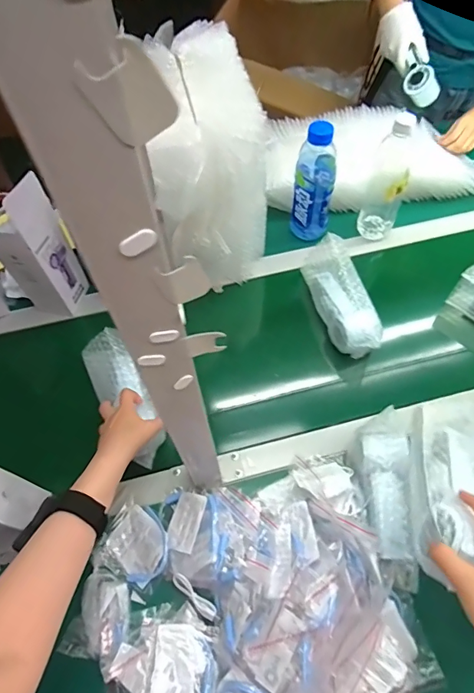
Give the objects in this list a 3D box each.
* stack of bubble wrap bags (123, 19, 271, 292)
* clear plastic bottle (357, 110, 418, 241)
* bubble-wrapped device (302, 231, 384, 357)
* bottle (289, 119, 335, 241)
[{"bbox_3d":[-0.060,-0.325,0.738,0.199,0.249,0.376,-6,59,-2],"label":"stack of bubble wrap bags"},{"bbox_3d":[0.264,-0.286,0.740,0.065,0.219,0.054,19,62,13],"label":"clear plastic bottle"},{"bbox_3d":[0.170,-0.081,0.693,0.070,0.072,0.201,-12,59,-5],"label":"bubble-wrapped device"},{"bbox_3d":[0.136,-0.283,0.745,0.071,0.203,0.059,11,60,8],"label":"bottle"}]

